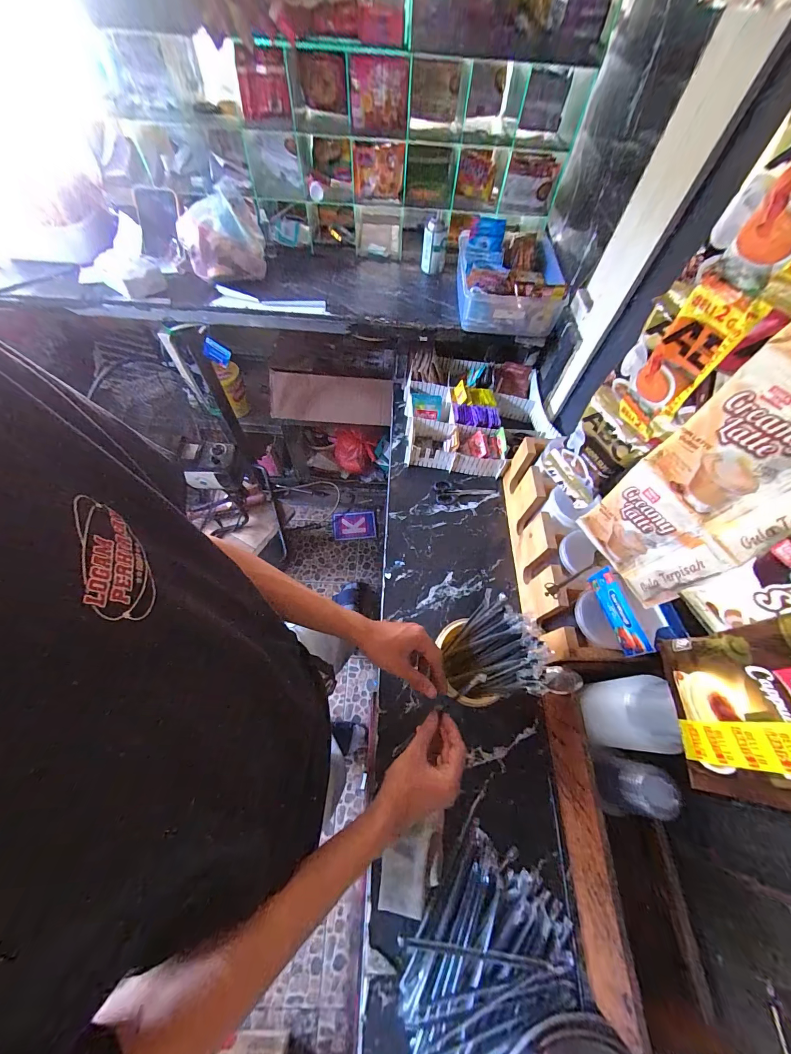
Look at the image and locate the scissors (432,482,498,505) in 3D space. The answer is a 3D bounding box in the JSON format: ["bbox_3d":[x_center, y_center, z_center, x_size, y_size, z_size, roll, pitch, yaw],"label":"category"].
[{"bbox_3d":[0.172,-0.077,0.852,0.156,0.008,0.061,7,62,0],"label":"scissors"}]

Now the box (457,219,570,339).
[{"bbox_3d":[0.281,-0.636,0.885,0.229,0.111,0.313,3,62,-2],"label":"box"}]

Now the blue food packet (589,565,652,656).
[{"bbox_3d":[0.344,0.131,0.540,0.011,0.049,0.127,-11,63,-9],"label":"blue food packet"}]

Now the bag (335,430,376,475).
[{"bbox_3d":[-0.177,-0.320,1.530,0.184,0.206,0.068,16,62,5],"label":"bag"}]

